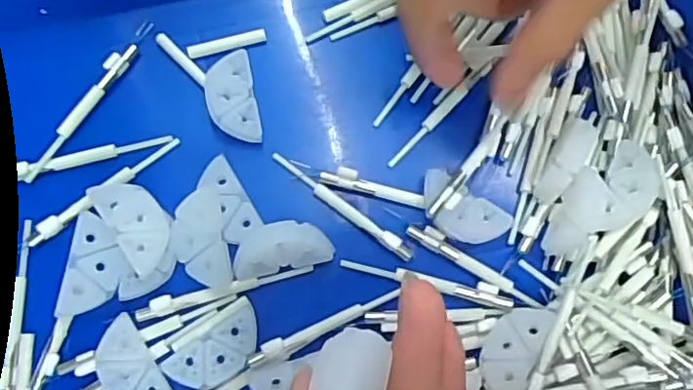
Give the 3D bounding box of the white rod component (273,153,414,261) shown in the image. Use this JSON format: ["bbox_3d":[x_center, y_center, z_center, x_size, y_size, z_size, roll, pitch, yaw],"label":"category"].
[{"bbox_3d":[-0.002,0.004,0.248,0.069,0.004,0.006,37,79,5],"label":"white rod component"}]

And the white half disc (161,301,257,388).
[{"bbox_3d":[-0.049,0.060,0.231,0.038,0.004,0.019,-34,82,-9],"label":"white half disc"}]

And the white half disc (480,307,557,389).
[{"bbox_3d":[0.063,0.059,0.232,0.021,0.005,0.037,21,74,24],"label":"white half disc"}]

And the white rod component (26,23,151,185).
[{"bbox_3d":[-0.105,-0.040,0.251,0.008,0.006,0.081,32,79,4],"label":"white rod component"}]

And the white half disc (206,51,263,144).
[{"bbox_3d":[-0.048,-0.040,0.253,0.019,0.009,0.038,-10,79,-5],"label":"white half disc"}]

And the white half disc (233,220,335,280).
[{"bbox_3d":[-0.025,0.020,0.238,0.038,0.014,0.017,-11,80,-5],"label":"white half disc"}]

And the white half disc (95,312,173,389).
[{"bbox_3d":[-0.081,0.066,0.226,0.020,0.006,0.038,-30,90,-17],"label":"white half disc"}]

